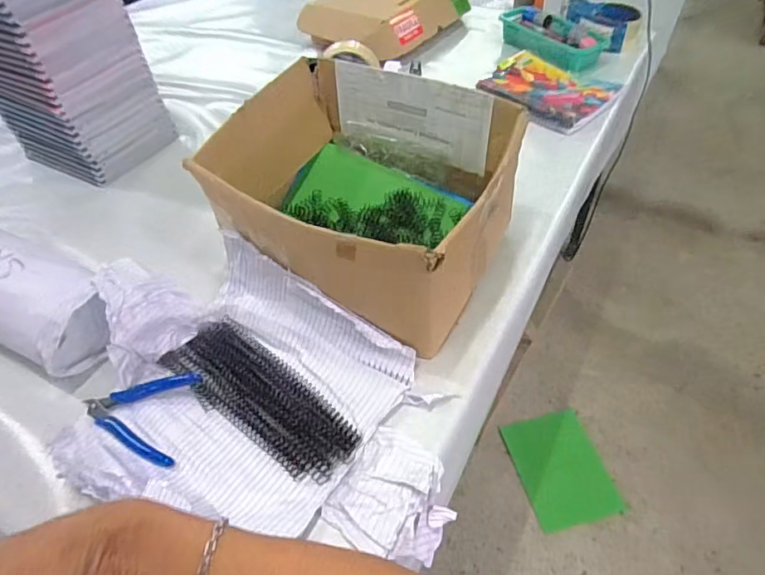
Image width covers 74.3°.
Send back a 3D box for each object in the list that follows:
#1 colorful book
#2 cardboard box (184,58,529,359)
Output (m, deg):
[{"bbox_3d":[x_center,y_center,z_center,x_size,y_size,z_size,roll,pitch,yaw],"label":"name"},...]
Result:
[{"bbox_3d":[0.272,-0.332,0.851,0.199,0.018,0.157,32,60,26],"label":"colorful book"},{"bbox_3d":[-0.022,-0.103,0.569,0.298,0.155,0.255,24,54,23],"label":"cardboard box"}]

